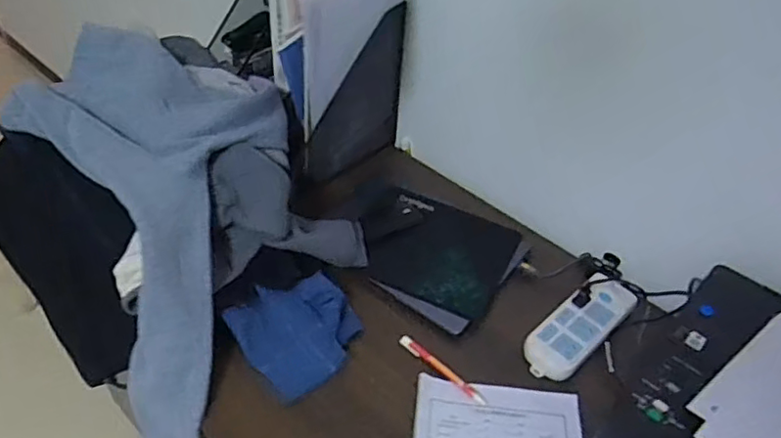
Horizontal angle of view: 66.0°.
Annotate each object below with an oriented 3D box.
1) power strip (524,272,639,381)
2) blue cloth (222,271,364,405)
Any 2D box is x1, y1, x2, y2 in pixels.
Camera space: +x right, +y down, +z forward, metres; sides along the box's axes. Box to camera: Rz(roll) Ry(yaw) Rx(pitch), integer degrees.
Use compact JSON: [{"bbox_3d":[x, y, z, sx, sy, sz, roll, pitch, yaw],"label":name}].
[{"bbox_3d":[0.272,0.151,0.866,0.205,0.046,0.079,-31,54,-32],"label":"power strip"},{"bbox_3d":[-0.125,0.149,0.828,0.150,0.045,0.156,-27,51,-29],"label":"blue cloth"}]

